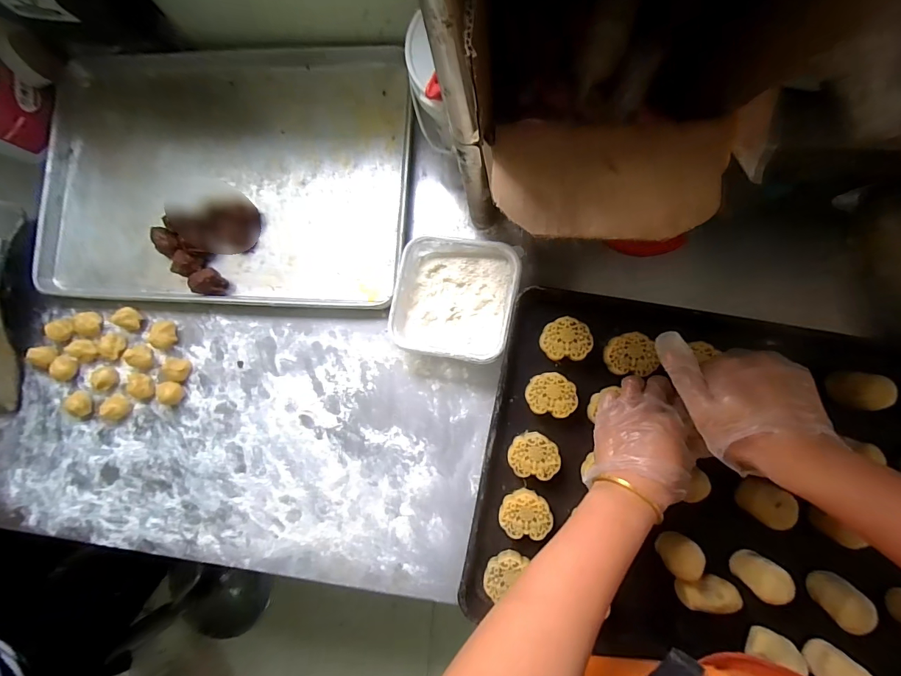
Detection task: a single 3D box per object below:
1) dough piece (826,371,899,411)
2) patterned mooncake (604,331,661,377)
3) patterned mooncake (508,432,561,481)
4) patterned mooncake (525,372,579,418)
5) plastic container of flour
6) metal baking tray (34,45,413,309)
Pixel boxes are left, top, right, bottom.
[{"bbox_3d":[0.448,0.057,0.455,0.043,0.031,0.037,23,88,9],"label":"dough piece"},{"bbox_3d":[0.215,0.021,0.506,0.055,0.023,0.050,-10,83,6],"label":"patterned mooncake"},{"bbox_3d":[0.101,0.141,0.506,0.059,0.021,0.052,8,86,8],"label":"patterned mooncake"},{"bbox_3d":[0.123,0.069,0.512,0.059,0.020,0.051,11,86,8],"label":"patterned mooncake"},{"bbox_3d":[0.006,-0.052,0.576,0.158,0.062,0.162,10,86,7],"label":"plastic container of flour"},{"bbox_3d":[-0.357,-0.261,0.651,0.578,0.033,0.417,2,85,6],"label":"metal baking tray"}]

